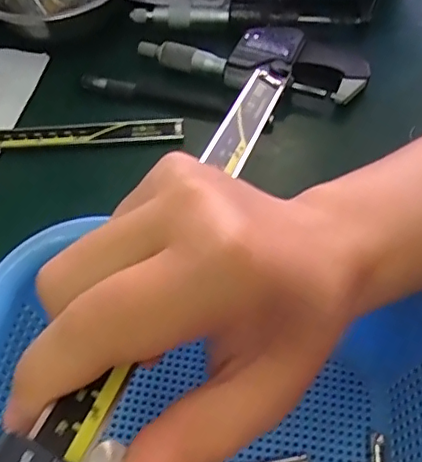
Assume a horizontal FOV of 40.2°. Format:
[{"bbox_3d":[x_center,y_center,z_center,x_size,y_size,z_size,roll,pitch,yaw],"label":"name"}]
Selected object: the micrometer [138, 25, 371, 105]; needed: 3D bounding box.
[{"bbox_3d":[0.030,-0.121,0.410,0.159,0.027,0.053,7,58,5],"label":"micrometer"}]

